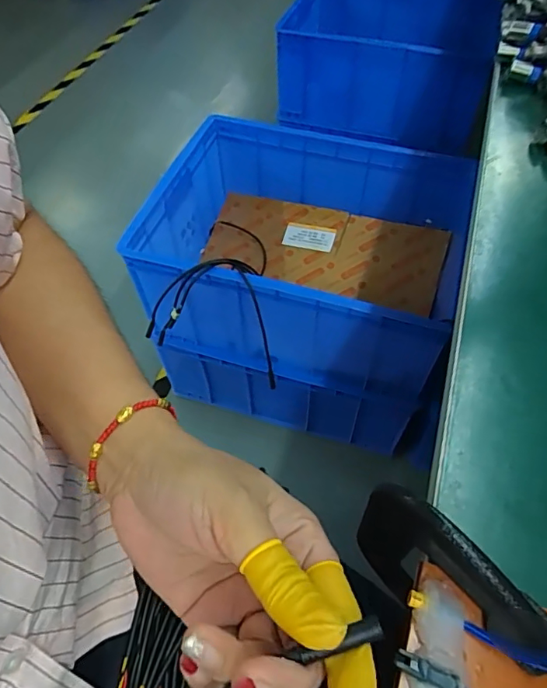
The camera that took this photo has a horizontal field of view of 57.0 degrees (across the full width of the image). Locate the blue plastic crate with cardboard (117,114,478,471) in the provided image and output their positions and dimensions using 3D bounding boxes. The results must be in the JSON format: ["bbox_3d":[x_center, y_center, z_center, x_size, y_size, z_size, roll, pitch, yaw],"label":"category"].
[{"bbox_3d":[0.063,-0.157,0.936,0.520,0.243,0.414,13,56,10],"label":"blue plastic crate with cardboard"}]

